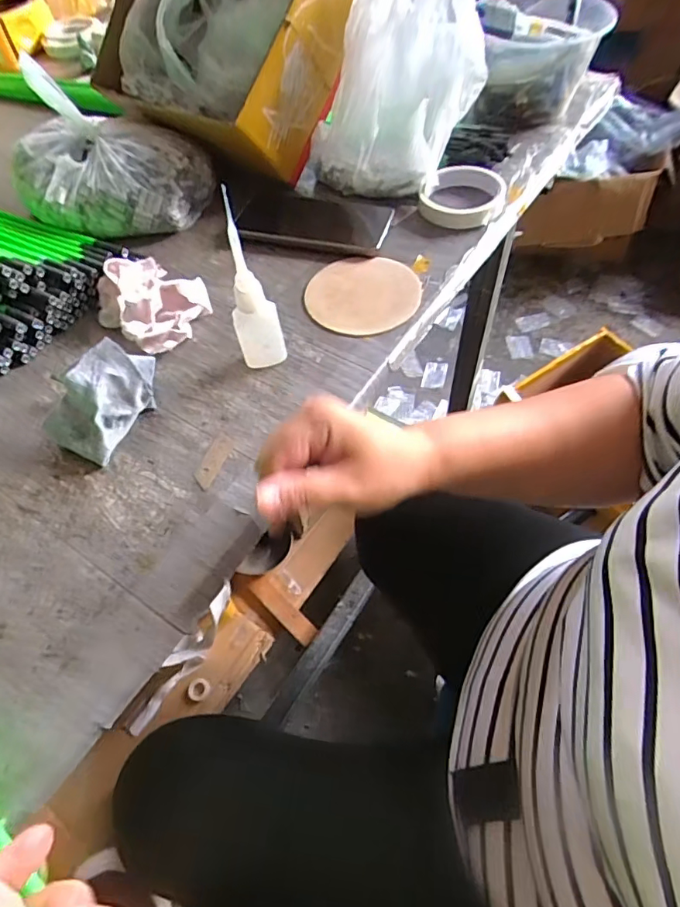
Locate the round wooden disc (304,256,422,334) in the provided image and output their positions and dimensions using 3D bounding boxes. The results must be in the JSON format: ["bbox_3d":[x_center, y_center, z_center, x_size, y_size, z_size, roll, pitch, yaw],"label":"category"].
[{"bbox_3d":[0.022,-0.151,0.481,0.104,0.009,0.104,-1,57,2],"label":"round wooden disc"}]

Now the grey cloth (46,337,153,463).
[{"bbox_3d":[-0.184,-0.045,0.398,0.050,0.056,0.095,25,61,17],"label":"grey cloth"}]

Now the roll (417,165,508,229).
[{"bbox_3d":[0.128,-0.274,0.534,0.089,0.022,0.088,-1,57,2],"label":"roll"}]

